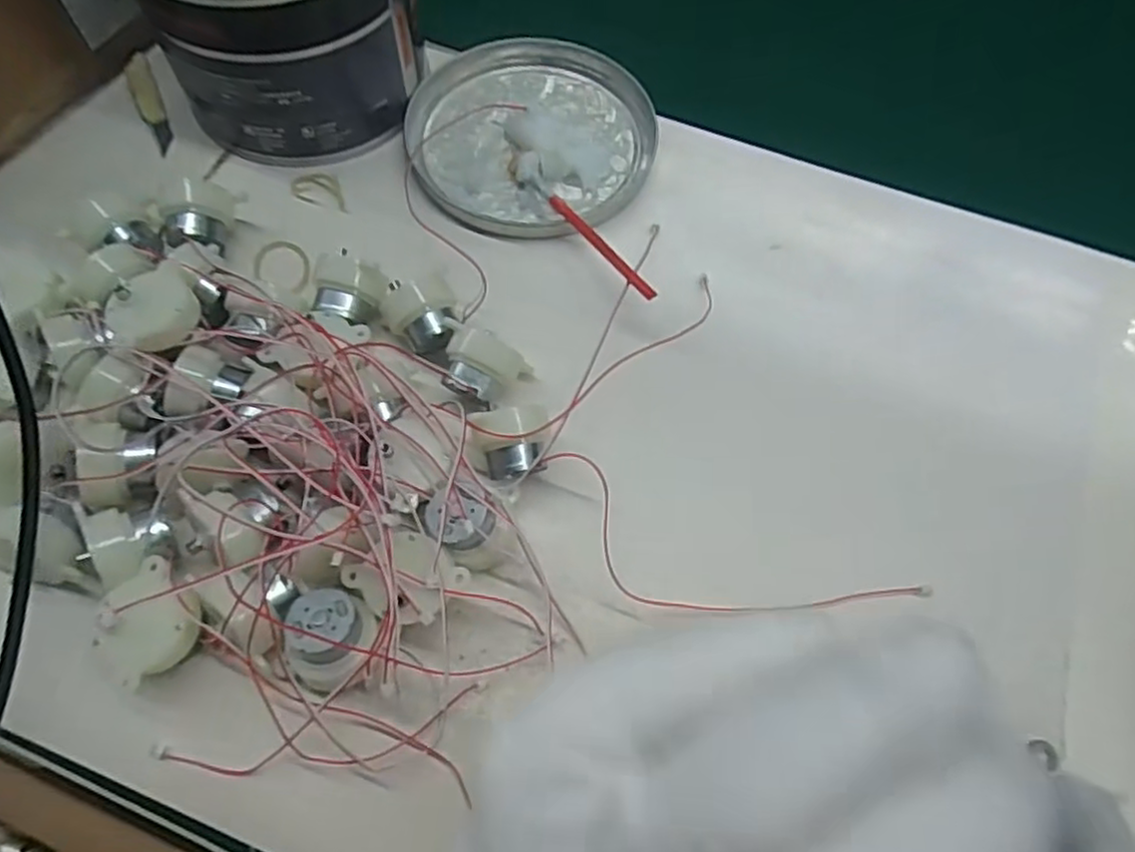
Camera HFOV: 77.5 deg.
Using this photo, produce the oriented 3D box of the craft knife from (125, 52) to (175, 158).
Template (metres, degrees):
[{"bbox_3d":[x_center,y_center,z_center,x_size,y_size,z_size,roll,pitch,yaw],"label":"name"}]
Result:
[{"bbox_3d":[-0.226,-0.175,0.382,0.014,0.006,0.074,-23,68,-13],"label":"craft knife"}]

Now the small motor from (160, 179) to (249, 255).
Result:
[{"bbox_3d":[-0.170,-0.096,0.332,0.026,0.024,0.037,15,65,4],"label":"small motor"}]

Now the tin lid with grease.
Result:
[{"bbox_3d":[-0.018,-0.158,0.380,0.128,0.014,0.135,7,63,1],"label":"tin lid with grease"}]

